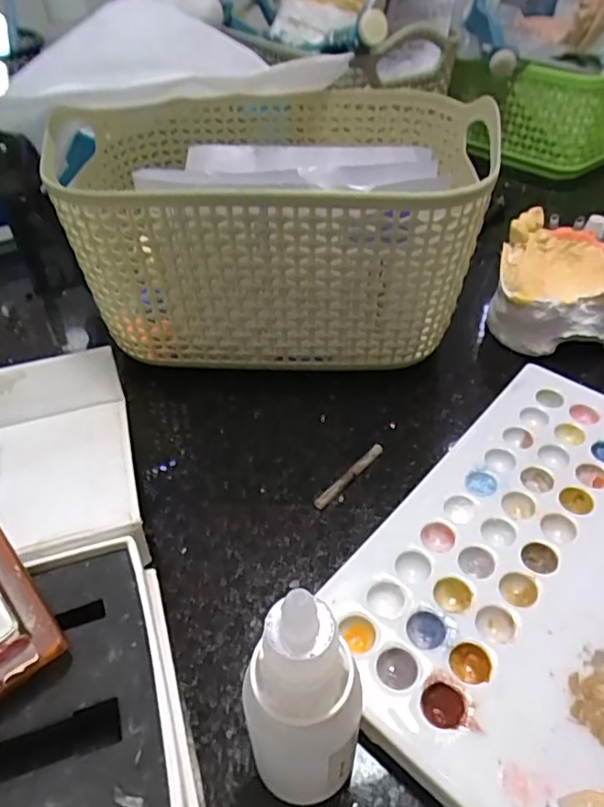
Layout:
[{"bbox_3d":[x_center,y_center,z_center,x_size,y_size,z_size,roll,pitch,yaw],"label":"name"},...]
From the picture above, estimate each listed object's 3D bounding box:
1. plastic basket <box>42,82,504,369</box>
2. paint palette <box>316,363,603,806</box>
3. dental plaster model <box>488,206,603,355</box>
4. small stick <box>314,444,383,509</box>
[{"bbox_3d":[-0.011,-0.078,0.255,0.158,0.086,0.114,3,44,3],"label":"plastic basket"},{"bbox_3d":[0.077,0.048,0.175,0.092,0.013,0.154,31,52,28],"label":"paint palette"},{"bbox_3d":[0.120,-0.055,0.260,0.062,0.041,0.056,0,44,0],"label":"dental plaster model"},{"bbox_3d":[0.017,0.026,0.206,0.034,0.004,0.004,-35,54,-31],"label":"small stick"}]

